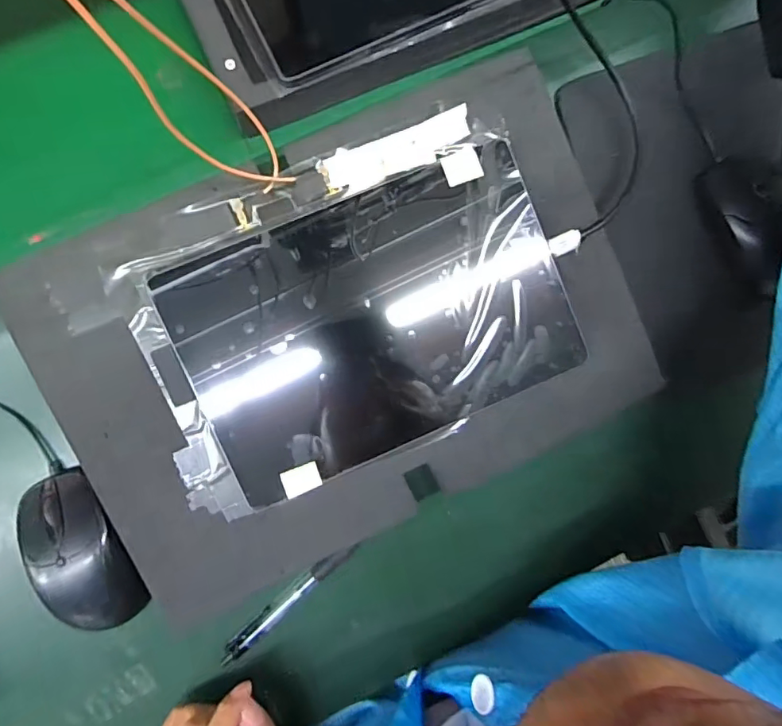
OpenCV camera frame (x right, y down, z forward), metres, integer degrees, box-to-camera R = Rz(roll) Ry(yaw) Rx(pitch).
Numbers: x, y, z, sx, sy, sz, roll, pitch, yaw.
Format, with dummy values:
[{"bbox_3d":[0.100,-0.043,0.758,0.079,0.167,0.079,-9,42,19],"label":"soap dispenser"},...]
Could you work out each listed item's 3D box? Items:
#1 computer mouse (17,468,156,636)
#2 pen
[{"bbox_3d":[-0.208,0.126,0.336,0.062,0.032,0.109,-22,93,-5],"label":"computer mouse"},{"bbox_3d":[-0.075,0.171,0.362,0.118,0.008,0.016,-42,95,-4],"label":"pen"}]

